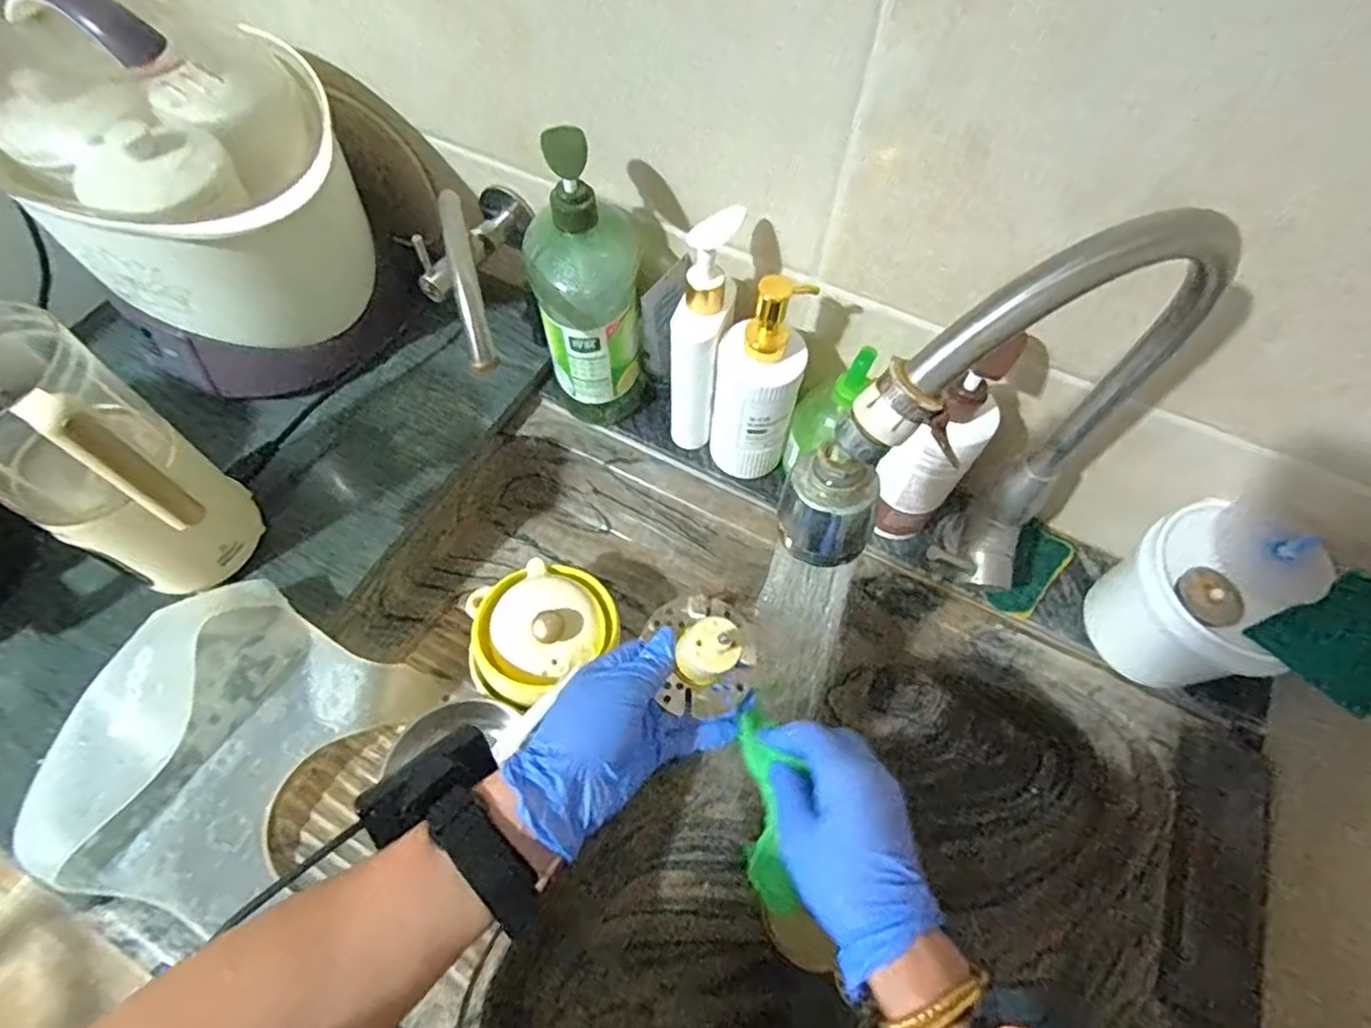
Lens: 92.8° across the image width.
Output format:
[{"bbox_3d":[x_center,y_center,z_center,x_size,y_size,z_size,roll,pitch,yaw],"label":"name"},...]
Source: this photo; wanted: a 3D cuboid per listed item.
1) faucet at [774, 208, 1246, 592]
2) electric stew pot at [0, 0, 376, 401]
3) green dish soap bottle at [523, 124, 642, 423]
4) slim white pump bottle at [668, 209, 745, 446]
[{"bbox_3d":[0.171,-0.017,0.391,0.260,0.331,0.056,-21,63,-13],"label":"faucet"},{"bbox_3d":[-0.408,-0.264,0.570,0.234,0.262,0.228,-40,69,-21],"label":"electric stew pot"},{"bbox_3d":[-0.087,-0.194,0.576,0.091,0.271,0.099,-3,61,-3],"label":"green dish soap bottle"},{"bbox_3d":[0.012,-0.148,0.575,0.050,0.229,0.060,5,60,2],"label":"slim white pump bottle"}]

